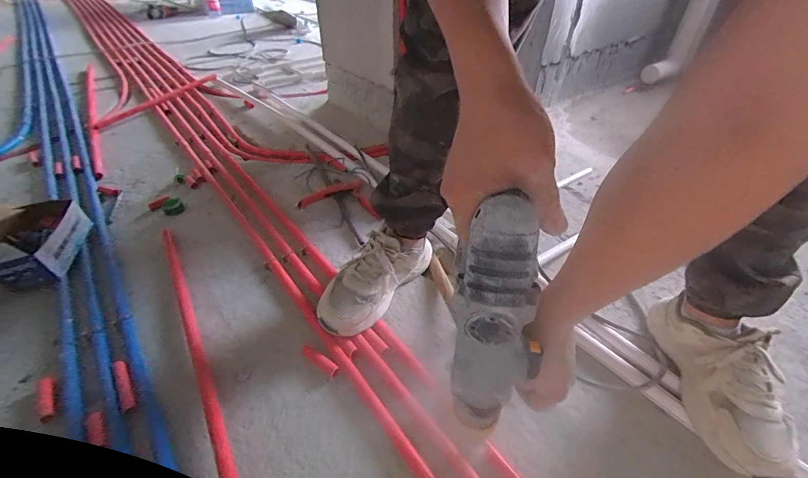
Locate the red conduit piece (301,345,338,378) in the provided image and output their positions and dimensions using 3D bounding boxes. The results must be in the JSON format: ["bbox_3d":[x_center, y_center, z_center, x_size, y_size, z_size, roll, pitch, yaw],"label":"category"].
[{"bbox_3d":[-0.139,0.193,0.617,0.076,0.014,0.016,26,47,28],"label":"red conduit piece"}]

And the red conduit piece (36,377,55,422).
[{"bbox_3d":[-0.541,0.241,0.578,0.021,0.017,0.080,-25,45,-29],"label":"red conduit piece"}]

